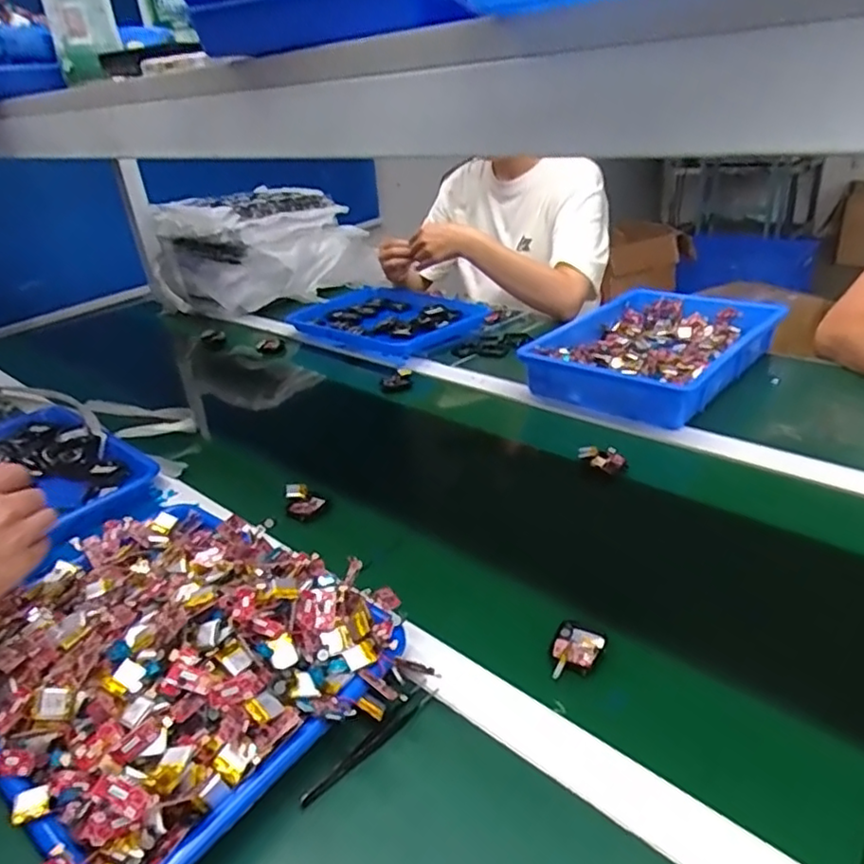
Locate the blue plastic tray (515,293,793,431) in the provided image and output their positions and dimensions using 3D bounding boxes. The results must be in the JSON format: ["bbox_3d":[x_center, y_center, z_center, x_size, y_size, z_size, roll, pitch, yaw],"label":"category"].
[{"bbox_3d":[0.328,-0.118,0.947,0.248,0.074,0.361,21,39,40],"label":"blue plastic tray"}]

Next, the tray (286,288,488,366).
[{"bbox_3d":[-0.082,-0.214,1.204,0.248,0.038,0.361,-30,36,-35],"label":"tray"}]

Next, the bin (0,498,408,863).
[{"bbox_3d":[-0.215,0.152,0.490,0.335,0.056,0.260,14,35,34],"label":"bin"}]

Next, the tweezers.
[{"bbox_3d":[-0.040,0.214,0.443,0.016,0.009,0.116,19,38,39],"label":"tweezers"}]

